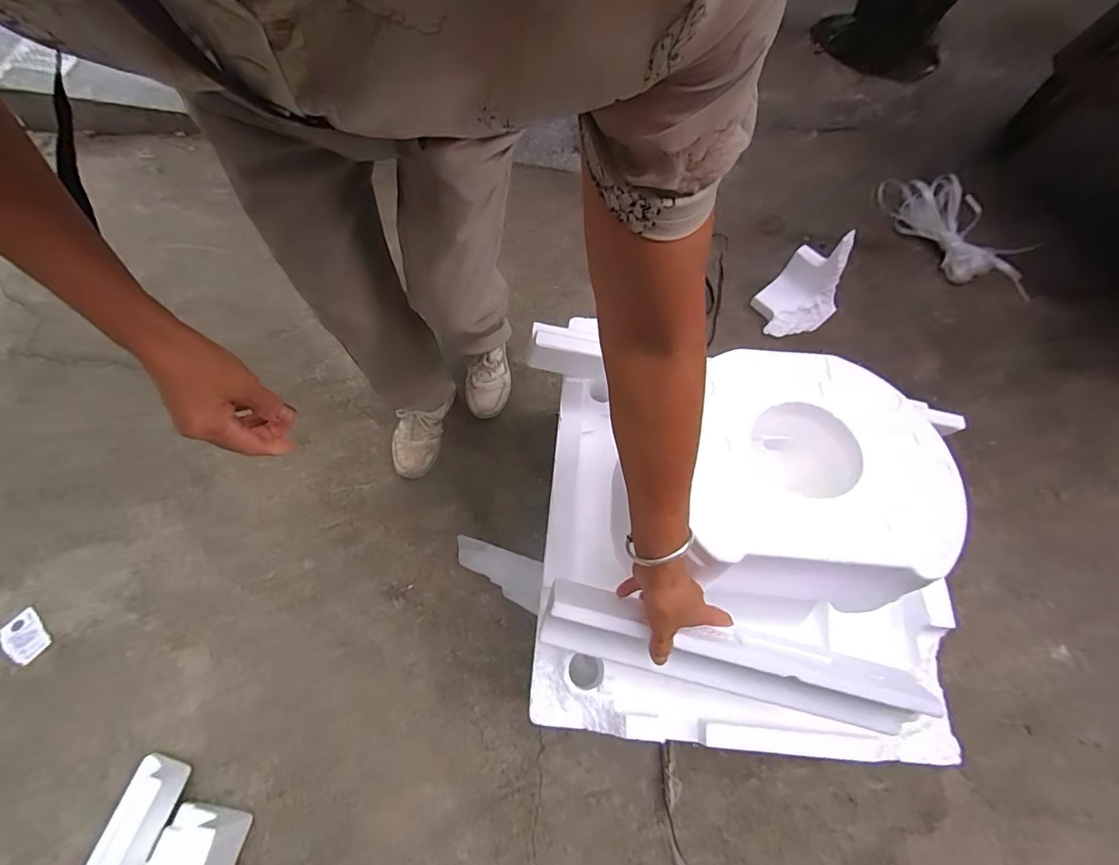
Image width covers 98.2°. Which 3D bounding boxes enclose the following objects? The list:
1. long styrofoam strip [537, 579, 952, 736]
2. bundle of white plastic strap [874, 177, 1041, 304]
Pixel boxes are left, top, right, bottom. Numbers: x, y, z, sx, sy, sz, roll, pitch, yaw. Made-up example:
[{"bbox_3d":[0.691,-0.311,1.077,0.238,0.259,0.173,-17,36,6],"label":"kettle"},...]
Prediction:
[{"bbox_3d":[0.175,0.232,0.507,0.393,0.067,0.060,14,61,3],"label":"long styrofoam strip"},{"bbox_3d":[0.955,-0.489,1.170,0.117,0.106,0.404,-25,65,-16],"label":"bundle of white plastic strap"}]

